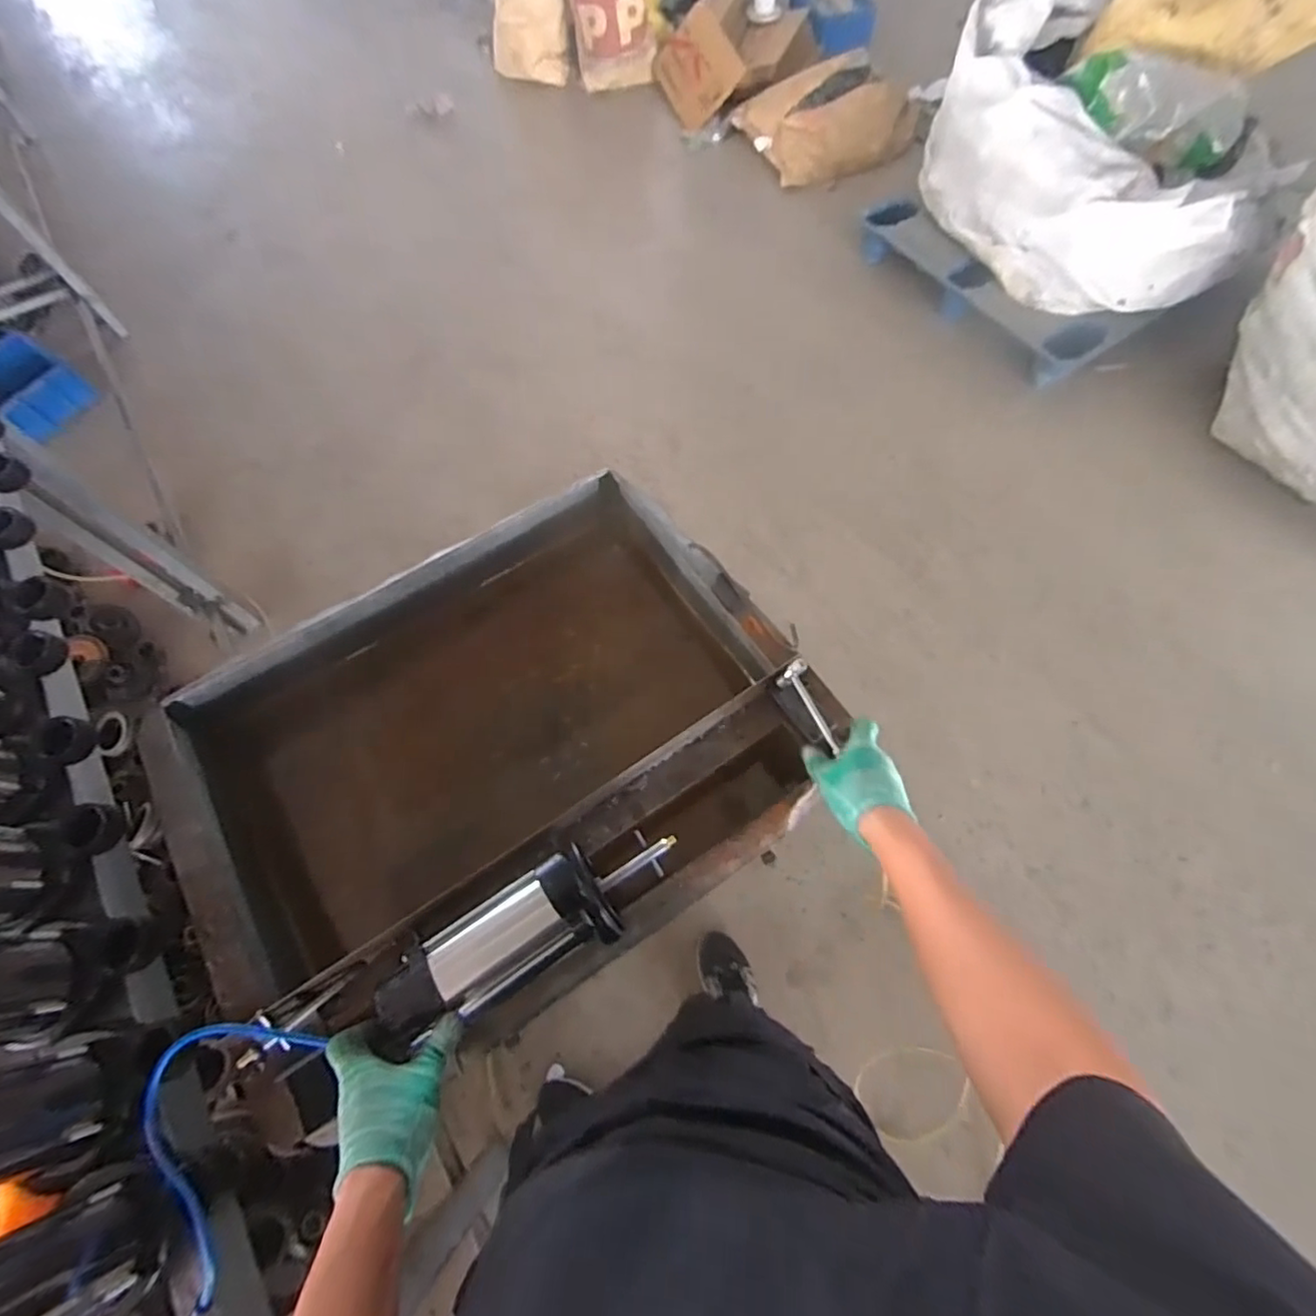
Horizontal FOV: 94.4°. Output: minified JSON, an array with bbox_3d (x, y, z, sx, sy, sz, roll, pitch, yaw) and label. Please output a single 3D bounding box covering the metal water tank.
[{"bbox_3d":[-0.214,0.148,0.897,0.782,0.318,0.612,-33,69,-12],"label":"metal water tank"}]

